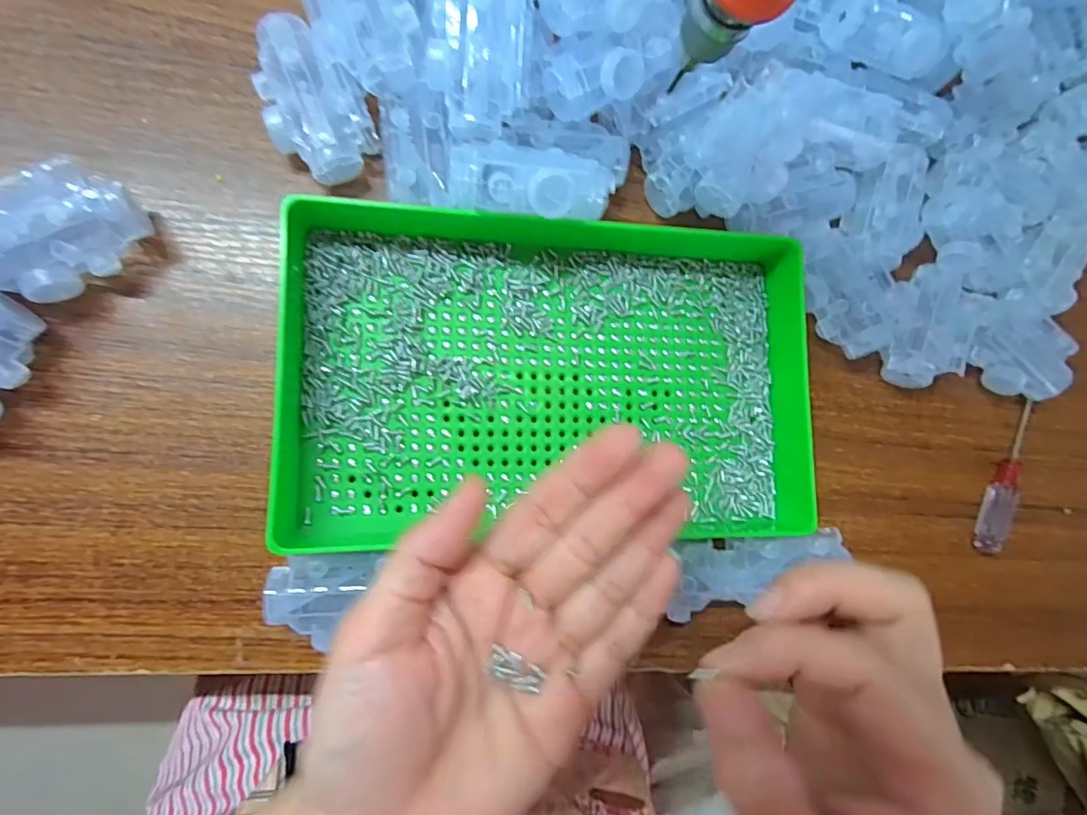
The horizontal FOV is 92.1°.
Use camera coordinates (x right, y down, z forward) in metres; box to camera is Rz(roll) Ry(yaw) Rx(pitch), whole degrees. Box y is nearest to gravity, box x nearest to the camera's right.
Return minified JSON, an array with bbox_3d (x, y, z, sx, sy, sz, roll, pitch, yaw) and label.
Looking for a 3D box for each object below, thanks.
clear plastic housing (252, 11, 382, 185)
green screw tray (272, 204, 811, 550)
[{"bbox_3d":[-0.110,-0.147,0.251,0.046,0.028,0.071,-18,89,-12],"label":"clear plastic housing"},{"bbox_3d":[0.009,-0.016,0.248,0.242,0.030,0.156,1,85,-11],"label":"green screw tray"}]

